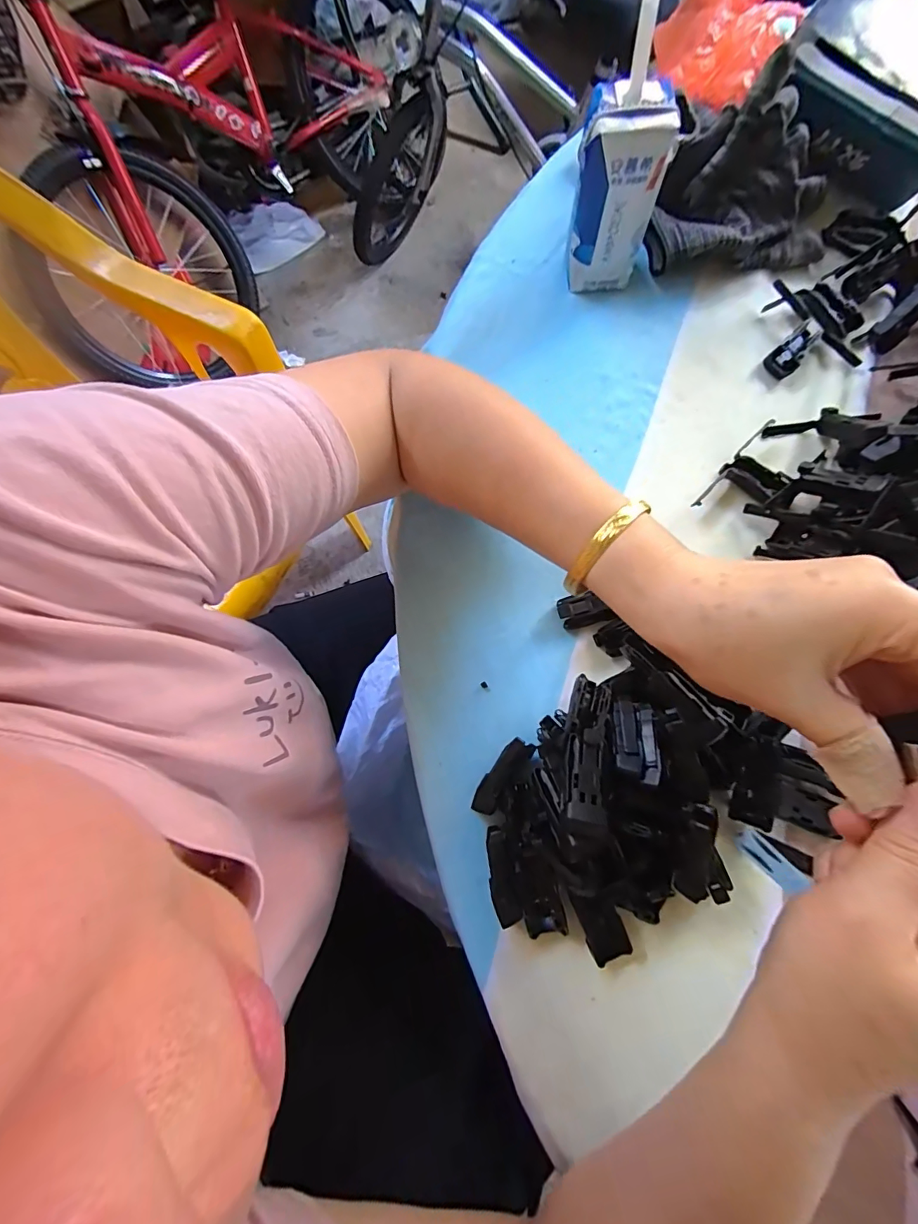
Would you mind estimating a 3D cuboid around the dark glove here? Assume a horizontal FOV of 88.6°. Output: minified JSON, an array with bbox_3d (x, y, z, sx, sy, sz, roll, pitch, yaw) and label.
[{"bbox_3d":[0.209,-0.316,0.335,0.145,0.072,0.105,-7,76,0],"label":"dark glove"}]

